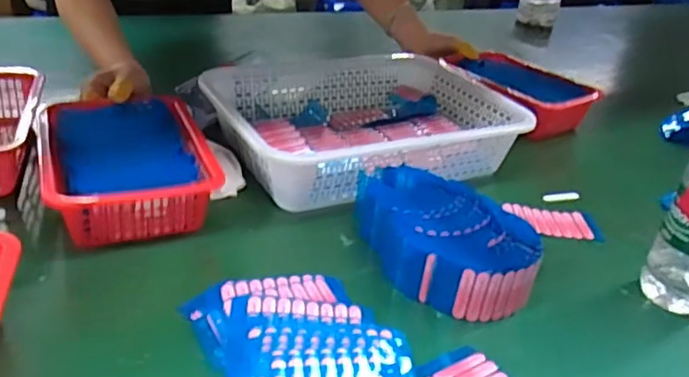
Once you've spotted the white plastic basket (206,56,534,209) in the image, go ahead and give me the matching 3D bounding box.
[{"bbox_3d":[0.003,-0.092,0.788,0.355,0.092,0.315,-10,34,-27],"label":"white plastic basket"}]

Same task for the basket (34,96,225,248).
[{"bbox_3d":[-0.227,-0.021,0.625,0.156,0.071,0.199,-7,33,-23],"label":"basket"}]

